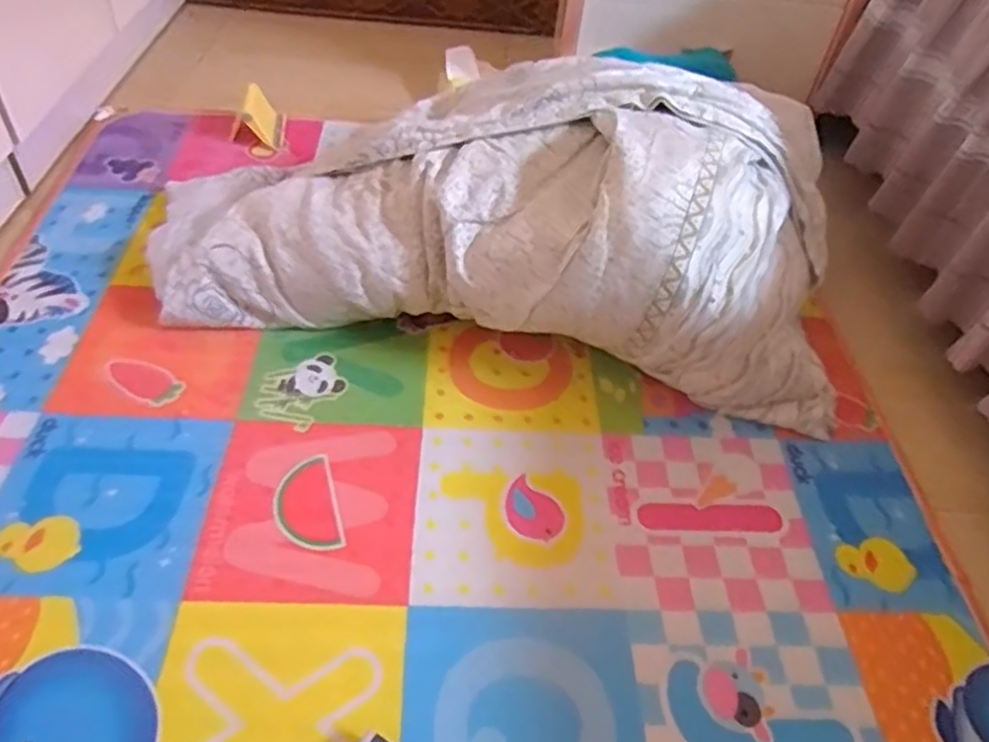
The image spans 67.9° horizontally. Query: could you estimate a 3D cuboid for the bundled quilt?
[{"bbox_3d":[0.002,-0.216,0.933,0.870,0.280,0.395,10,47,4],"label":"bundled quilt"}]

